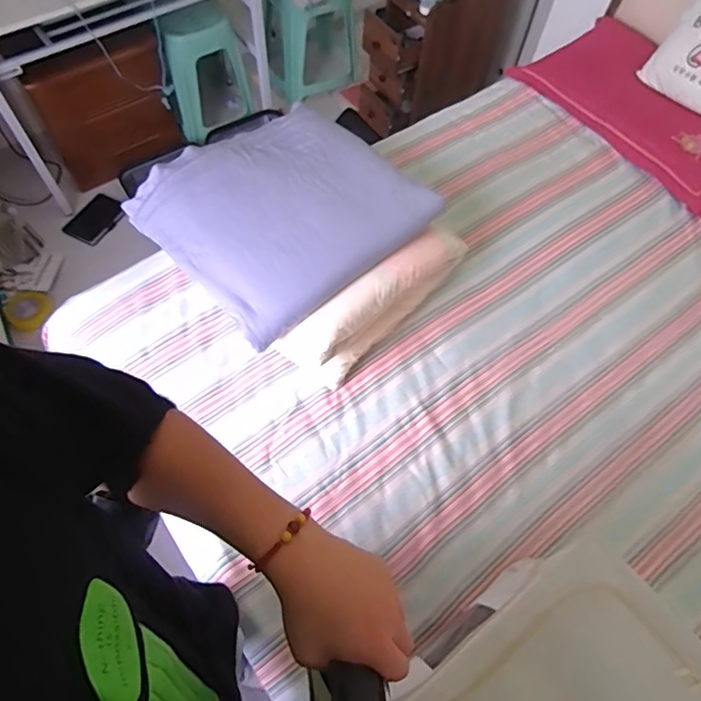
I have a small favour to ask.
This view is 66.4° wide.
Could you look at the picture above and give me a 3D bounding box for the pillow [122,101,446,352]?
[{"bbox_3d":[-0.157,-0.322,1.173,0.528,0.105,0.487,-38,70,-21],"label":"pillow"}]

